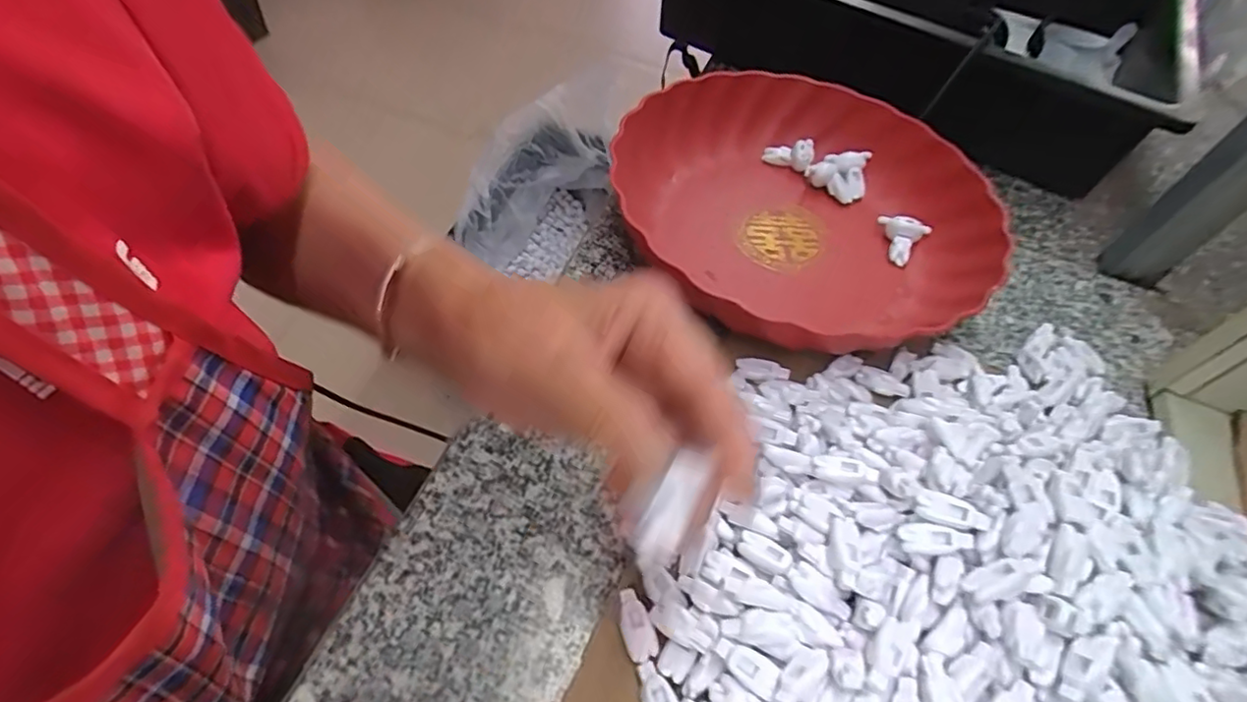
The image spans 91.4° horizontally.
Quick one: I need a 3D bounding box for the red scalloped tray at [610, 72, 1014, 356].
[{"bbox_3d":[0.124,-0.096,0.402,0.222,0.055,0.236,-11,54,-11],"label":"red scalloped tray"}]

